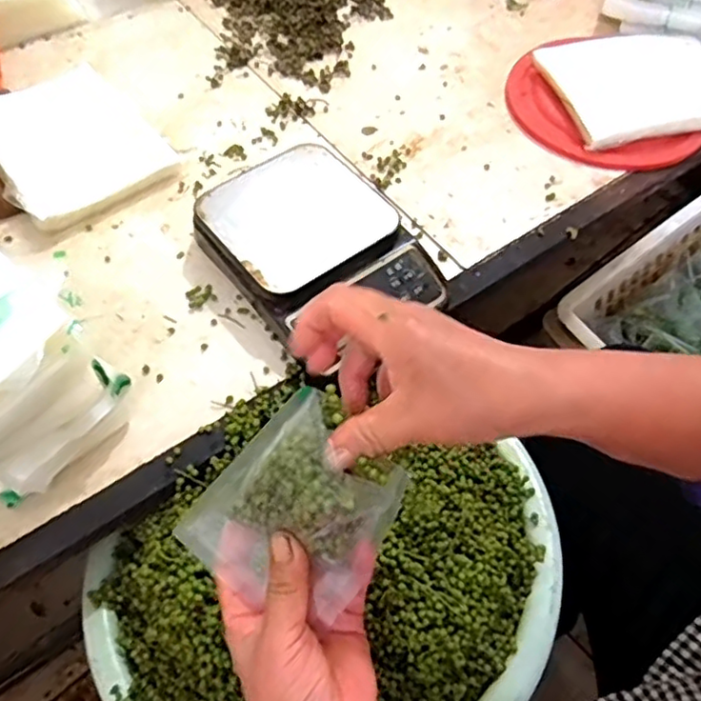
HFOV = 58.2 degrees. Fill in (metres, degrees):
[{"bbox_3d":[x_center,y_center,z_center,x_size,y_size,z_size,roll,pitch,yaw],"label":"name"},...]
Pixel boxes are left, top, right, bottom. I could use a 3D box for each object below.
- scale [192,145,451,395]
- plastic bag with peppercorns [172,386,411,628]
[{"bbox_3d":[-0.028,-0.089,0.571,0.156,0.059,0.209,-33,63,-19],"label":"scale"},{"bbox_3d":[-0.032,0.095,0.350,0.096,0.127,0.028,42,28,4],"label":"plastic bag with peppercorns"}]

